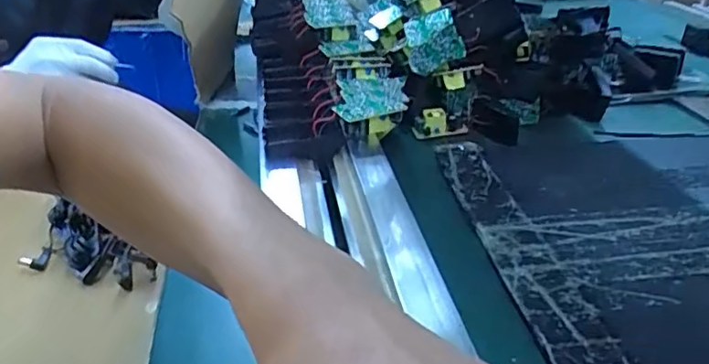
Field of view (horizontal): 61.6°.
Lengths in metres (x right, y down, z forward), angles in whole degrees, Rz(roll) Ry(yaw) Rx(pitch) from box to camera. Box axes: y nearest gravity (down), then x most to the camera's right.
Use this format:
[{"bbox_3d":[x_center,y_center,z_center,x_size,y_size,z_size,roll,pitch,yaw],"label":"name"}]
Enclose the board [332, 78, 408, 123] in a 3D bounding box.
[{"bbox_3d":[0.016,-0.087,0.599,0.069,0.009,0.108,-2,31,3],"label":"board"}]

